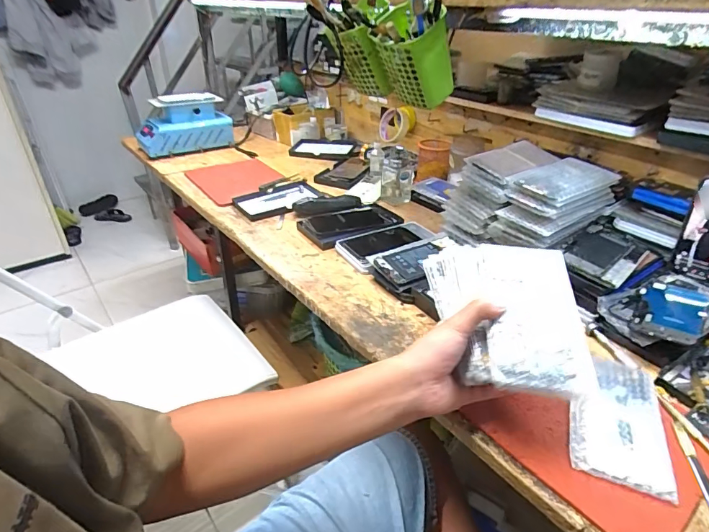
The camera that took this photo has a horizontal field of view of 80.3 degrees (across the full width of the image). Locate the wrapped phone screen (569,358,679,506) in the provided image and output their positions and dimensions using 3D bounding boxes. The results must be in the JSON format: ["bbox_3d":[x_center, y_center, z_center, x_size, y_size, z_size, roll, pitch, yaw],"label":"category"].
[{"bbox_3d":[0.281,0.162,0.451,0.088,0.017,0.166,14,34,20],"label":"wrapped phone screen"}]

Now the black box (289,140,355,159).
[{"bbox_3d":[-0.093,-0.345,1.254,0.185,0.029,0.146,10,33,14],"label":"black box"}]

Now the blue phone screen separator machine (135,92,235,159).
[{"bbox_3d":[-0.484,-0.409,1.183,0.247,0.148,0.140,-23,39,-33],"label":"blue phone screen separator machine"}]

